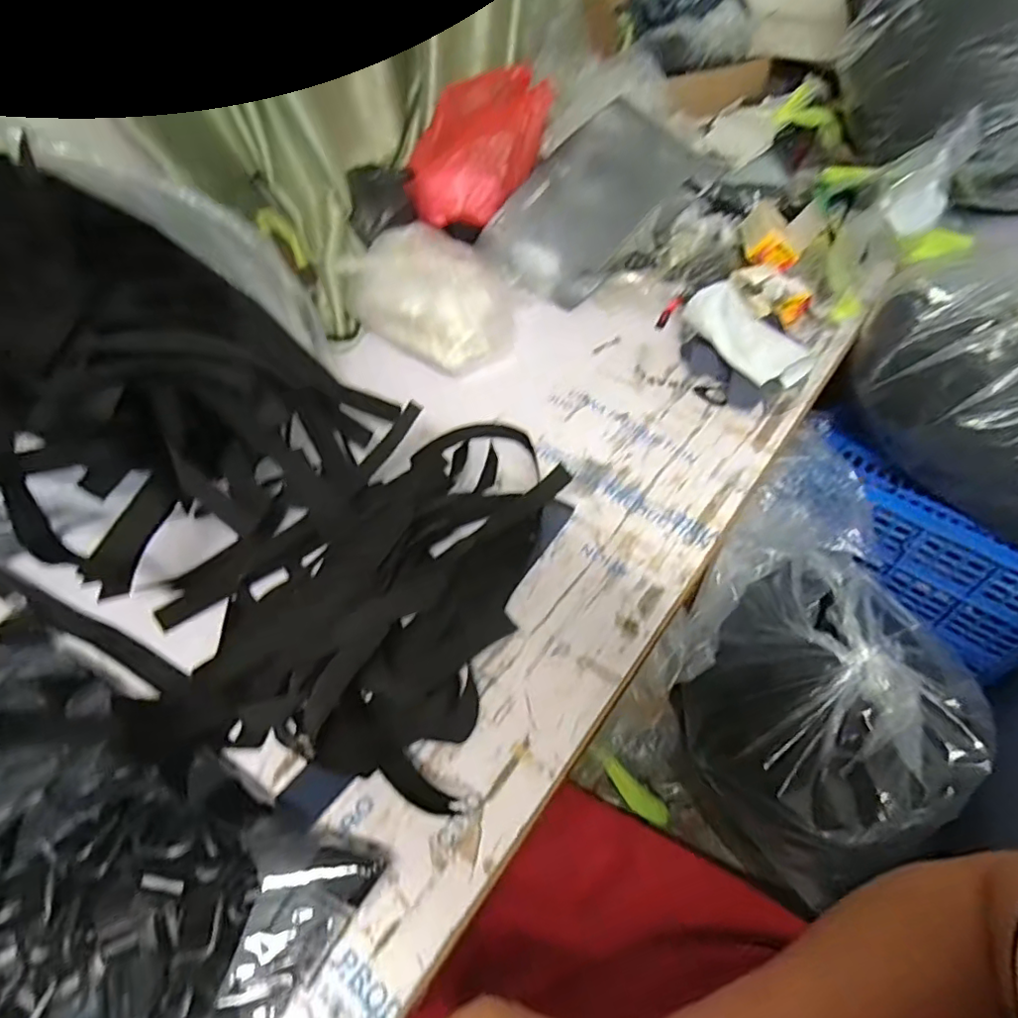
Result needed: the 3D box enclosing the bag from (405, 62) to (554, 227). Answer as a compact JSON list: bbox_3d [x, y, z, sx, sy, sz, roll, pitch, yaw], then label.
[{"bbox_3d":[-0.047,-0.561,0.901,0.216,0.145,0.181,0,50,1],"label":"bag"}]

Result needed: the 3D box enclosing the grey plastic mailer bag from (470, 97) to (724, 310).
[{"bbox_3d":[0.132,-0.474,0.891,0.212,0.037,0.352,41,84,14],"label":"grey plastic mailer bag"}]

